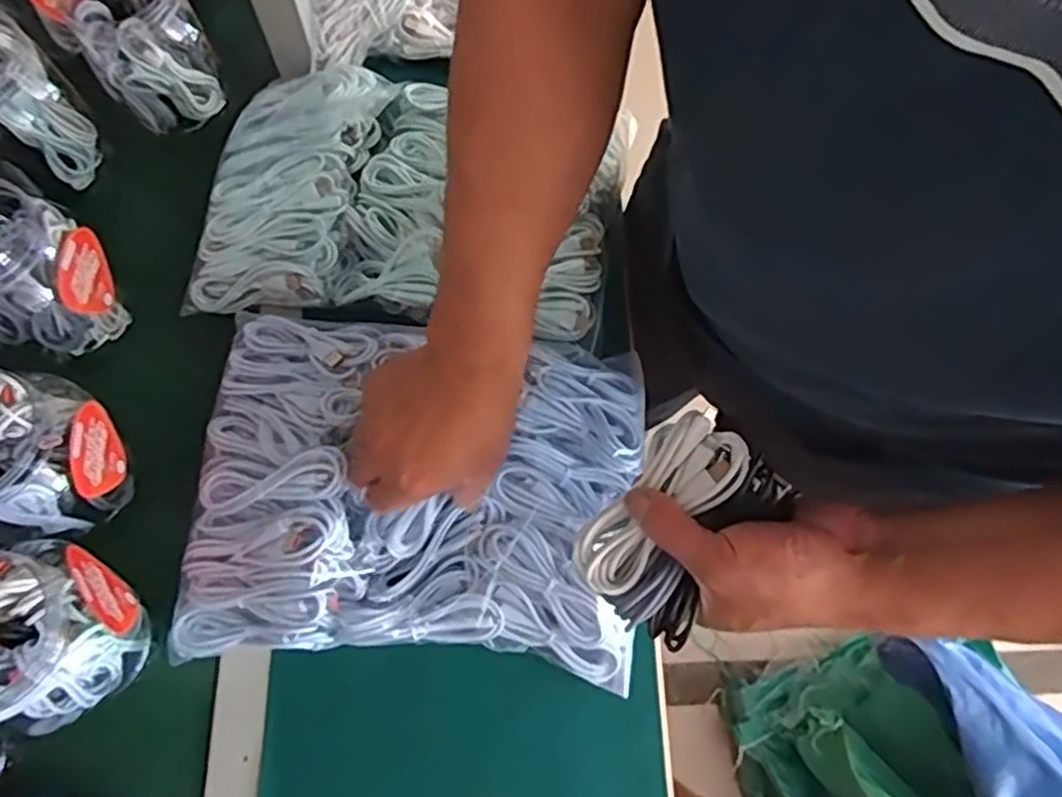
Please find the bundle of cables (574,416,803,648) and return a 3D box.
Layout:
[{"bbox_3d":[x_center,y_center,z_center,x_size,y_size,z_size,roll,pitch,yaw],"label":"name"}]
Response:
[{"bbox_3d":[0.083,0.070,0.408,0.079,0.040,0.114,38,74,13],"label":"bundle of cables"}]

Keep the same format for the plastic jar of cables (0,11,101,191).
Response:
[{"bbox_3d":[-0.457,-0.260,0.636,0.096,0.126,0.093,0,69,0],"label":"plastic jar of cables"}]

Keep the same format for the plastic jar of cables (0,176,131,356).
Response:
[{"bbox_3d":[-0.406,-0.098,0.581,0.118,0.119,0.110,30,72,10],"label":"plastic jar of cables"}]

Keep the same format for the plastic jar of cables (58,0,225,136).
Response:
[{"bbox_3d":[-0.350,-0.319,0.663,0.096,0.134,0.088,0,69,0],"label":"plastic jar of cables"}]

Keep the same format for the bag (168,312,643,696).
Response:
[{"bbox_3d":[-0.086,0.063,0.558,0.334,0.062,0.260,4,69,1],"label":"bag"}]

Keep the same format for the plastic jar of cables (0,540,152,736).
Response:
[{"bbox_3d":[-0.331,0.161,0.480,0.118,0.117,0.100,-41,75,-14],"label":"plastic jar of cables"}]

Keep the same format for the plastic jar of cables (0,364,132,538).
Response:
[{"bbox_3d":[-0.358,0.040,0.518,0.097,0.120,0.100,0,69,0],"label":"plastic jar of cables"}]

